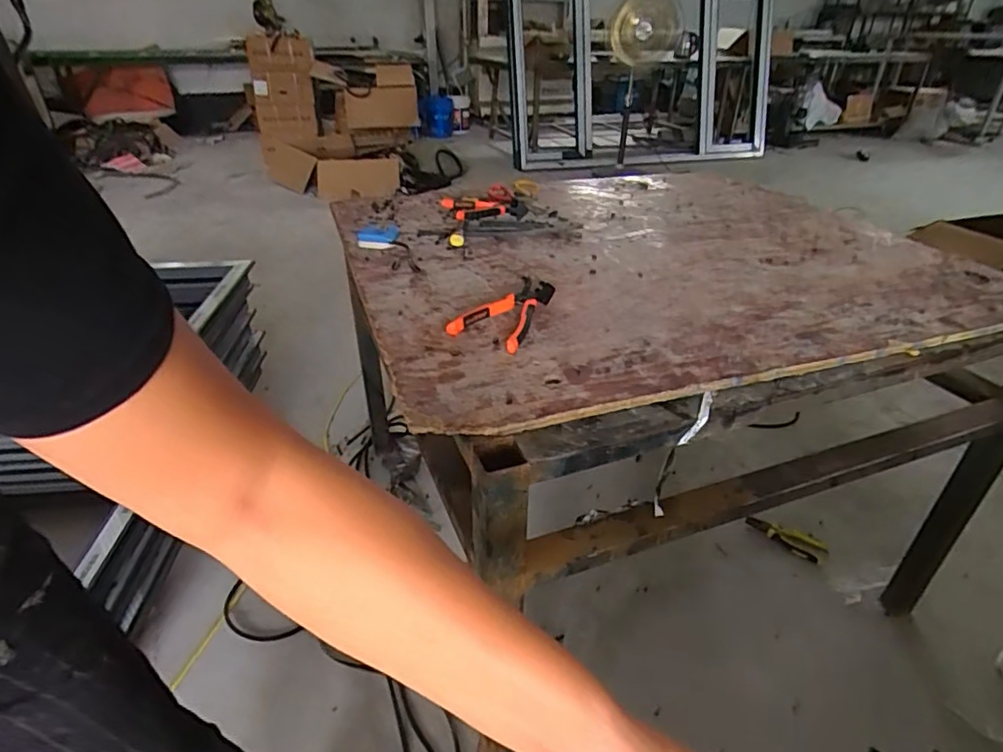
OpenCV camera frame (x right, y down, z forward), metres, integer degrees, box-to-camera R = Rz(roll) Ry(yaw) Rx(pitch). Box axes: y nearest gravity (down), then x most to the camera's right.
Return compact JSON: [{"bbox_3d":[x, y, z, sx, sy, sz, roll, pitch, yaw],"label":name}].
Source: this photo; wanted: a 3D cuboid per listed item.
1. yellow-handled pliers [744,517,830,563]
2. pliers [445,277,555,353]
[{"bbox_3d":[0.708,0.396,1.403,0.179,0.020,0.059,24,39,32],"label":"yellow-handled pliers"},{"bbox_3d":[0.006,-0.093,0.776,0.100,0.028,0.172,14,34,20],"label":"pliers"}]

